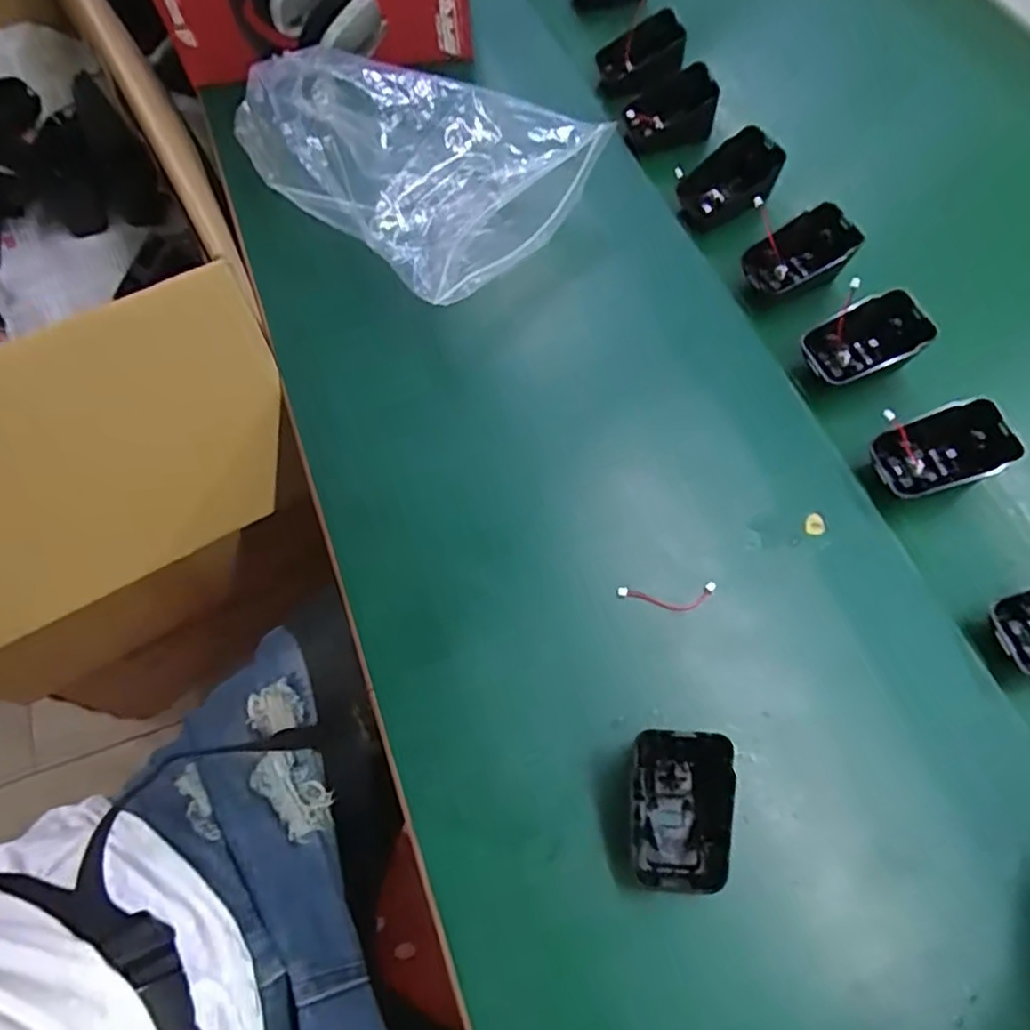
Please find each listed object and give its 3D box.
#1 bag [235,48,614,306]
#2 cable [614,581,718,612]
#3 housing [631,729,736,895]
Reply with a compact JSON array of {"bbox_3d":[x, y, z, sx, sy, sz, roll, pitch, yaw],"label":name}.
[{"bbox_3d":[-0.071,-0.258,0.476,0.226,0.049,0.160,40,70,16],"label":"bag"},{"bbox_3d":[0.082,0.045,0.371,0.052,0.006,0.014,-2,63,-2],"label":"cable"},{"bbox_3d":[0.074,0.132,0.307,0.042,0.040,0.062,1,64,-1],"label":"housing"}]

